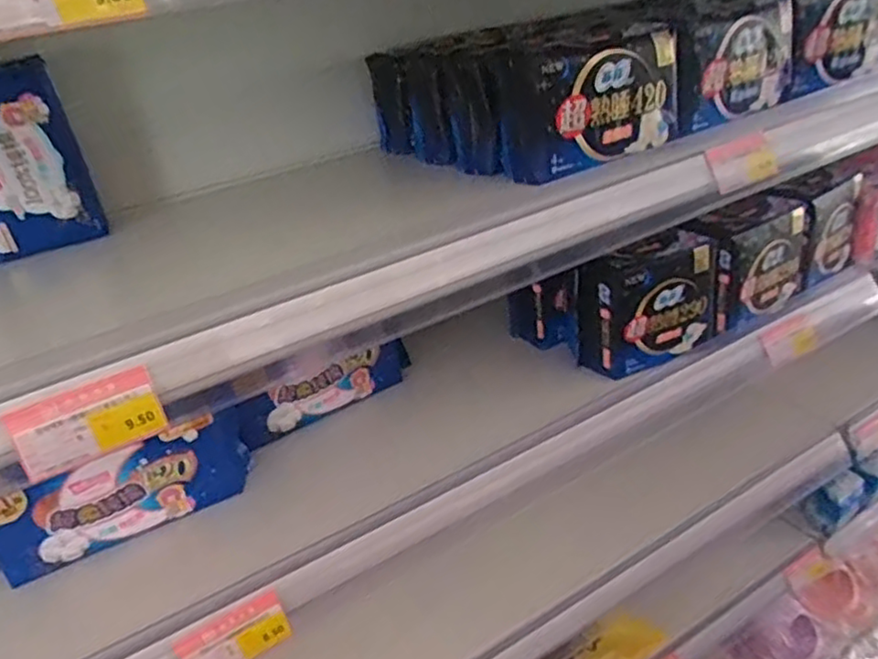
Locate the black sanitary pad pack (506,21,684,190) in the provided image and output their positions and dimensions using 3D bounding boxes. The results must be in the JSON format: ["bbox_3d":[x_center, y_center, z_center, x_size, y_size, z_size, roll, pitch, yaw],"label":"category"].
[{"bbox_3d":[0.122,-0.184,0.532,0.146,0.089,0.061,-22,32,-23],"label":"black sanitary pad pack"}]

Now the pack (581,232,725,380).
[{"bbox_3d":[0.198,-0.026,0.631,0.131,0.111,0.056,-17,30,-16],"label":"pack"}]

